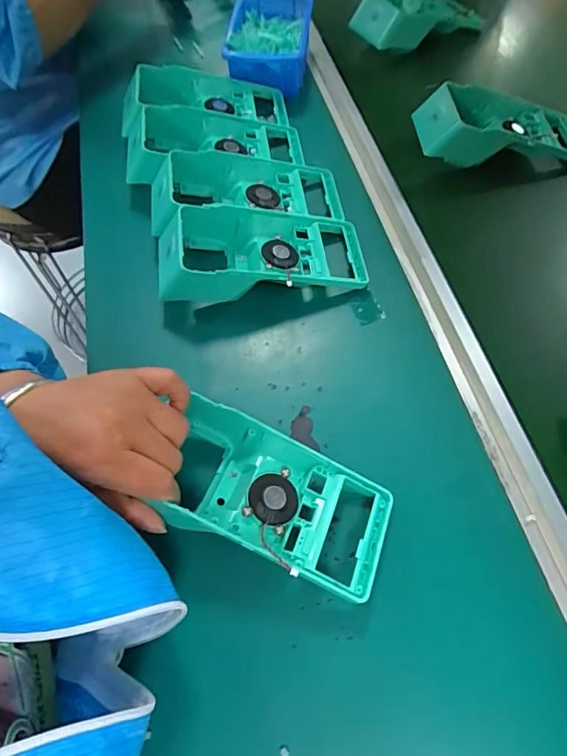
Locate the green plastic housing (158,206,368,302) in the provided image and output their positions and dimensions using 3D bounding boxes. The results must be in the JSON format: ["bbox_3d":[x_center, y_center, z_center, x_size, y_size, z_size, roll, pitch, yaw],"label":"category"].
[{"bbox_3d":[-0.018,-0.116,0.418,0.187,0.046,0.086,-7,61,-3],"label":"green plastic housing"}]

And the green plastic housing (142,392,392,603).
[{"bbox_3d":[-0.006,0.080,0.313,0.158,0.048,0.087,19,63,9],"label":"green plastic housing"}]

